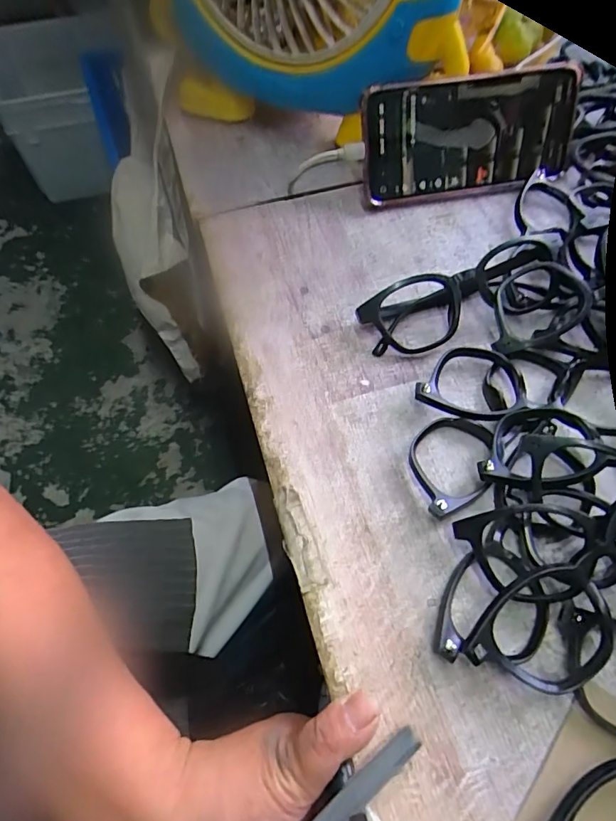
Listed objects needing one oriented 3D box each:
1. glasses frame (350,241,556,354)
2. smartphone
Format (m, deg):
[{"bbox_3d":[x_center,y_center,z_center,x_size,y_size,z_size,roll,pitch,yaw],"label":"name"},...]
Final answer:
[{"bbox_3d":[0.103,-0.075,0.317,0.141,0.036,0.048,-15,62,-8],"label":"glasses frame"},{"bbox_3d":[0.120,-0.206,0.364,0.158,0.077,0.015,-9,33,-2],"label":"smartphone"}]

